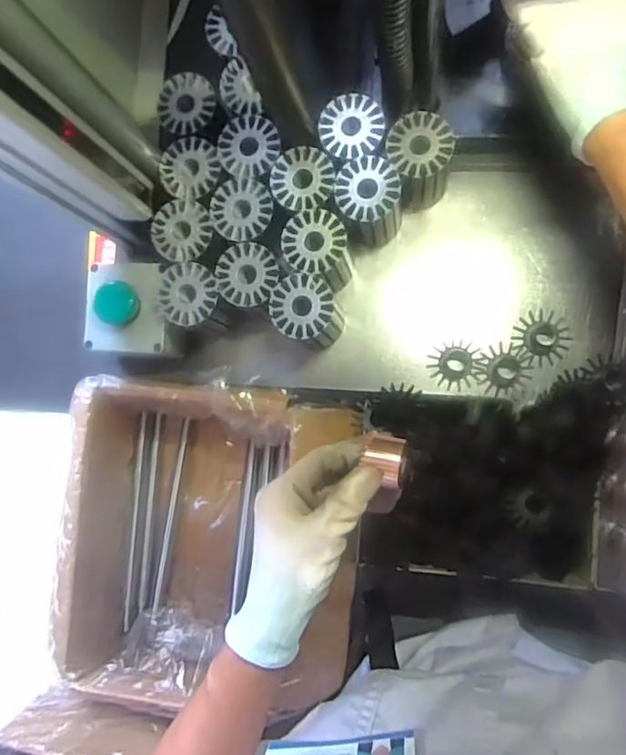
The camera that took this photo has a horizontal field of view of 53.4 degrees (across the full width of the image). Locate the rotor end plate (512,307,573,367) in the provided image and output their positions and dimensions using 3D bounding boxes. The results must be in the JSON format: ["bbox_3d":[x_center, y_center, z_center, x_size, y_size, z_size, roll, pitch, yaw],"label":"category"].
[{"bbox_3d":[0.200,-0.036,0.540,0.047,0.009,0.047,0,87,9],"label":"rotor end plate"}]

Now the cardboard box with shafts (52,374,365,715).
[{"bbox_3d":[-0.098,0.156,0.621,0.271,0.128,0.285,4,88,9],"label":"cardboard box with shafts"}]

